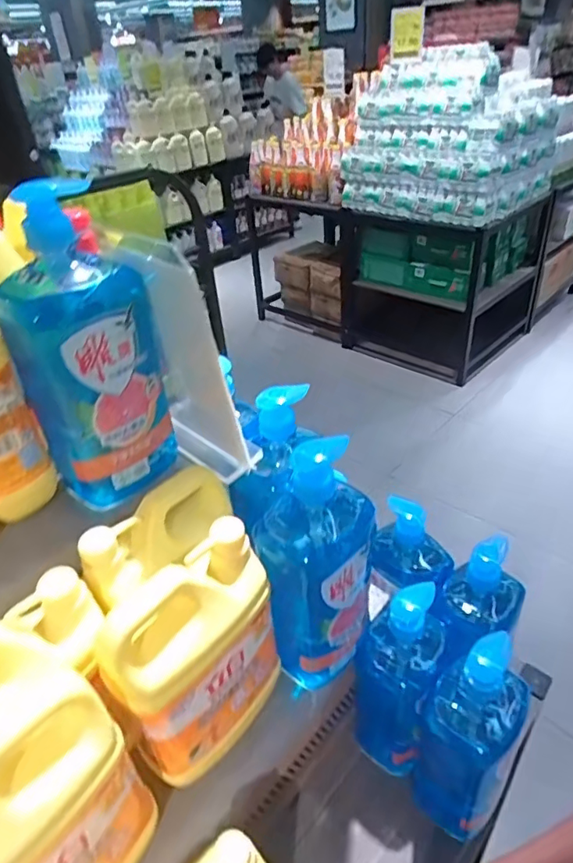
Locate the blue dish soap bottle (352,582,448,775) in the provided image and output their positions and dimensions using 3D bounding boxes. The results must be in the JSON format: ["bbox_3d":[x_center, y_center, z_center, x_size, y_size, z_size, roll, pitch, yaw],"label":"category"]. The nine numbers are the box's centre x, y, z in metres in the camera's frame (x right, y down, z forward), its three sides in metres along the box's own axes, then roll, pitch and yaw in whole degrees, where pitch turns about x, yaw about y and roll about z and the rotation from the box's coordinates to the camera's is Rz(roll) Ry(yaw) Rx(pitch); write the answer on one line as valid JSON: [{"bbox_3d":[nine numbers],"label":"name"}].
[{"bbox_3d":[0.128,0.280,0.612,0.081,0.245,0.092,15,40,25],"label":"blue dish soap bottle"}]

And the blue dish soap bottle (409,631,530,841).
[{"bbox_3d":[0.187,0.311,0.548,0.081,0.224,0.097,20,43,31],"label":"blue dish soap bottle"}]

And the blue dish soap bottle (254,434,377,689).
[{"bbox_3d":[0.032,0.130,0.498,0.112,0.257,0.072,-23,39,-23],"label":"blue dish soap bottle"}]

